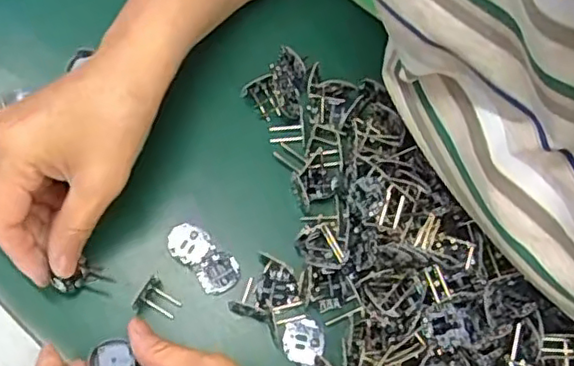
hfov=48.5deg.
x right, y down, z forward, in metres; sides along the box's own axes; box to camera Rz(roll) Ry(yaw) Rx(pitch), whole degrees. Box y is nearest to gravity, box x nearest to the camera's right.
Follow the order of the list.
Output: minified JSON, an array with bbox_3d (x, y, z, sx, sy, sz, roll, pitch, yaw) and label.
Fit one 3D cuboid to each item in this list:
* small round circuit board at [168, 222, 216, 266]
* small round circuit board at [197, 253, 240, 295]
[{"bbox_3d":[-0.058,0.036,0.376,0.026,0.004,0.022,24,71,7],"label":"small round circuit board"},{"bbox_3d":[-0.040,0.052,0.370,0.024,0.004,0.023,1,70,-2],"label":"small round circuit board"}]

